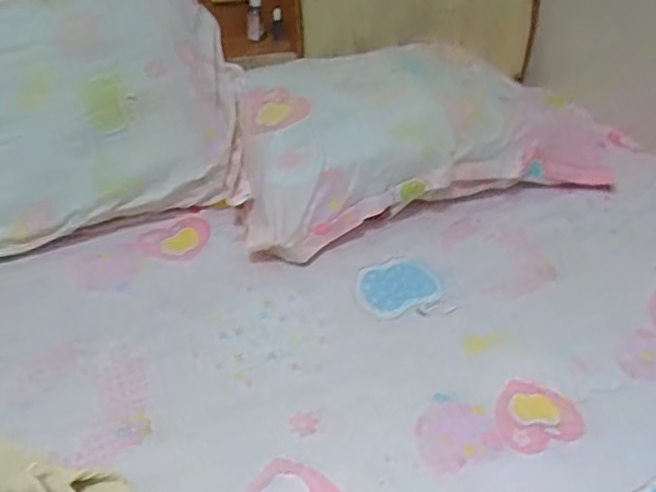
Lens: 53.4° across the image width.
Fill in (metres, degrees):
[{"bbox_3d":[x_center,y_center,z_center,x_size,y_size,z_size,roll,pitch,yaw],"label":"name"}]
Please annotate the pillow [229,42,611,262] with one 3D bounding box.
[{"bbox_3d":[0.159,-0.205,1.113,0.700,0.159,0.370,-12,41,-22],"label":"pillow"}]

